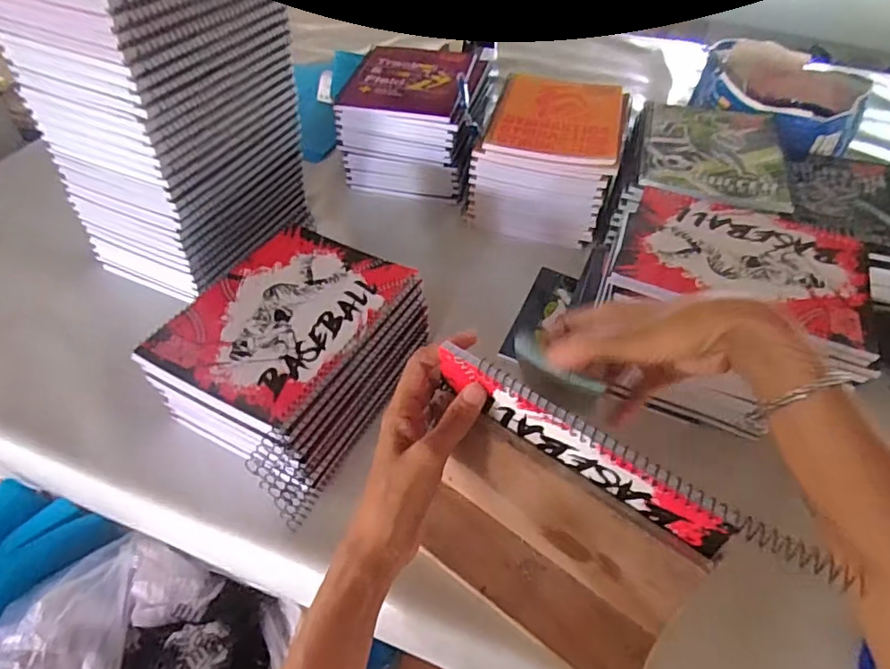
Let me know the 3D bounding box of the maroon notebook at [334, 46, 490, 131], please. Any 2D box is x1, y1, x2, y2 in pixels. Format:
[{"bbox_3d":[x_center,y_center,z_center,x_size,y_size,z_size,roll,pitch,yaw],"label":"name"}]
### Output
[{"bbox_3d":[-0.037,-0.337,0.745,0.162,0.021,0.201,10,47,8],"label":"maroon notebook"}]

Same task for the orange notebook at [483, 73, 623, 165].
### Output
[{"bbox_3d":[0.137,-0.263,0.677,0.144,0.020,0.176,11,48,9],"label":"orange notebook"}]

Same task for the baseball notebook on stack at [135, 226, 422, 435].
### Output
[{"bbox_3d":[-0.135,-0.018,0.484,0.146,0.012,0.195,23,50,18],"label":"baseball notebook on stack"}]

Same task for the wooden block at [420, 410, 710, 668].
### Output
[{"bbox_3d":[0.063,0.143,0.376,0.177,0.112,0.060,32,54,25],"label":"wooden block"}]

